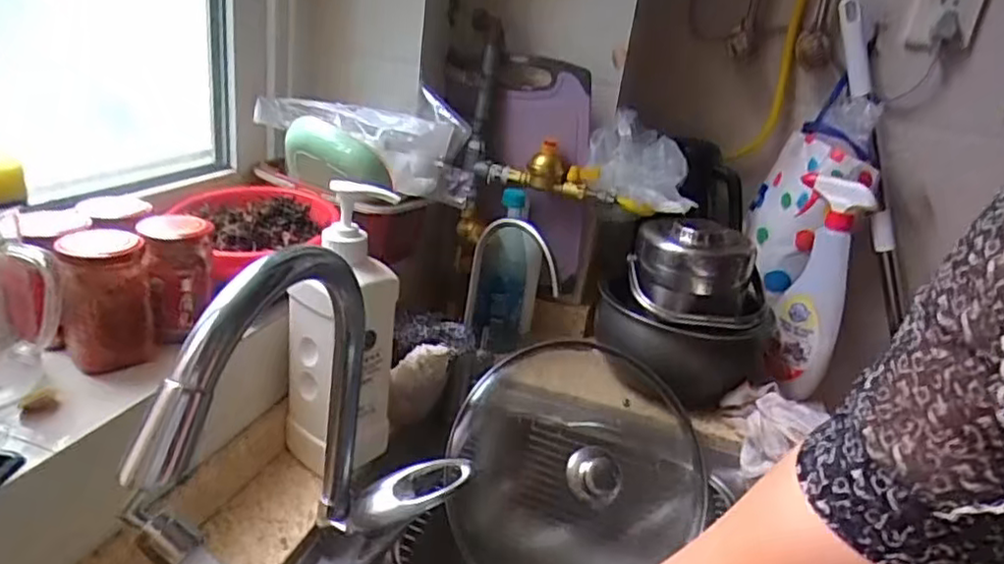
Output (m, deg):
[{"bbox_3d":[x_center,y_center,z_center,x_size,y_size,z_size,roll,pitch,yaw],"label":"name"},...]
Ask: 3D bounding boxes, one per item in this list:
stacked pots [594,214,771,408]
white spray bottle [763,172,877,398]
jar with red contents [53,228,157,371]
[{"bbox_3d":[0.247,0.032,0.884,0.210,0.214,0.196,17,23,24],"label":"stacked pots"},{"bbox_3d":[0.428,0.007,0.906,0.090,0.292,0.051,17,23,24],"label":"white spray bottle"},{"bbox_3d":[-0.315,0.015,0.526,0.061,0.103,0.057,6,21,-2],"label":"jar with red contents"}]

